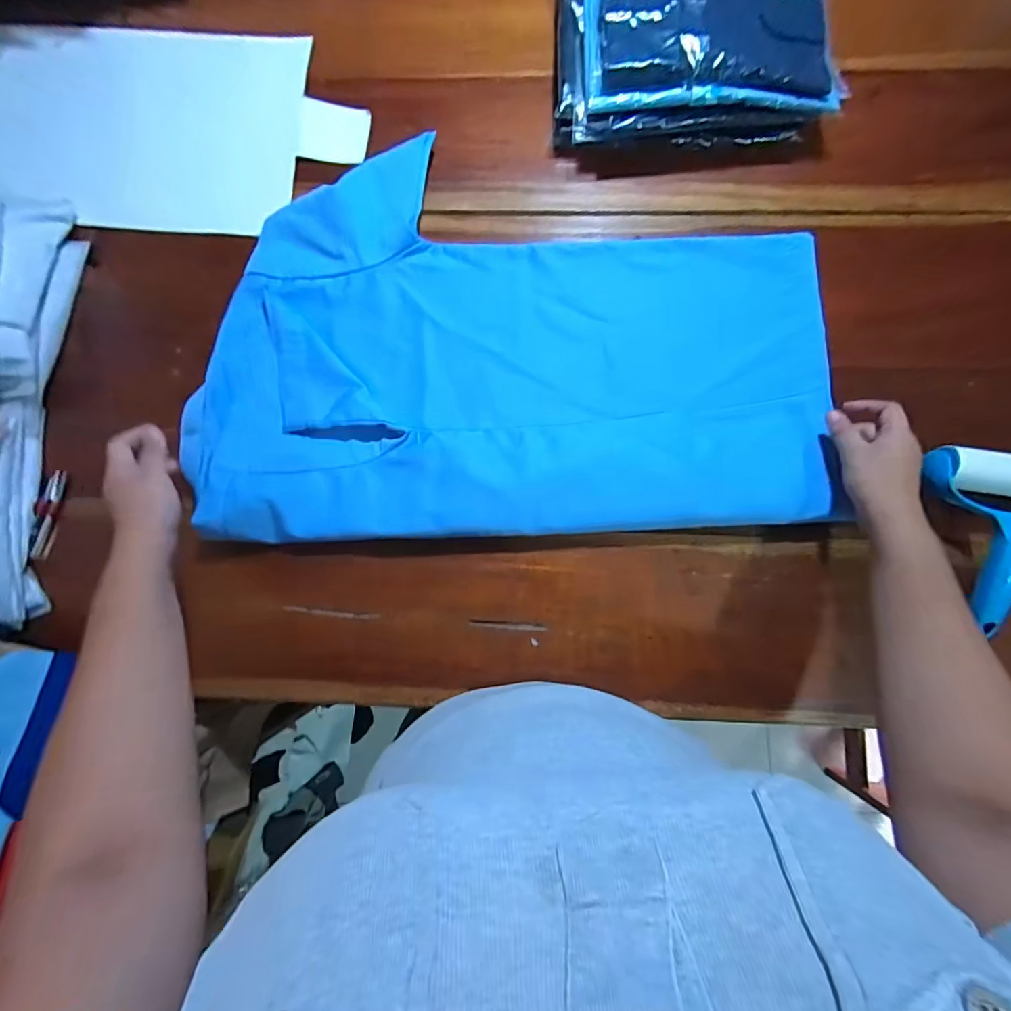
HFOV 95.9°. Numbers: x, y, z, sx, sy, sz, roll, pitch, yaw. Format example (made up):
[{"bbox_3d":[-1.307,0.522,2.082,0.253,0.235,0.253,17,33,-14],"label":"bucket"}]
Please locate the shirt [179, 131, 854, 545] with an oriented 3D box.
[{"bbox_3d":[0.002,-0.174,0.510,0.664,0.033,0.407,-3,83,2],"label":"shirt"}]

